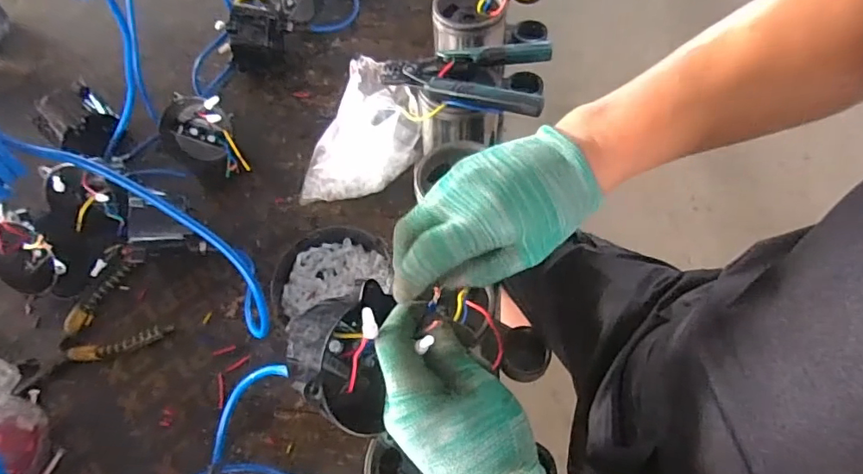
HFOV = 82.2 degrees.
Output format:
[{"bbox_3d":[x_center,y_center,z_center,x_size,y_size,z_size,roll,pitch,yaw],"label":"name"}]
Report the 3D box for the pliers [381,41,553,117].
[{"bbox_3d":[0.034,-0.177,0.529,0.173,0.026,0.100,11,61,8],"label":"pliers"}]

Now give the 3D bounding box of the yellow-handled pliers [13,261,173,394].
[{"bbox_3d":[-0.420,0.104,0.609,0.166,0.014,0.117,-24,62,-13],"label":"yellow-handled pliers"}]

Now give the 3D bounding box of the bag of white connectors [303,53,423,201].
[{"bbox_3d":[-0.106,-0.142,0.677,0.169,0.117,0.165,-11,60,-6],"label":"bag of white connectors"}]

